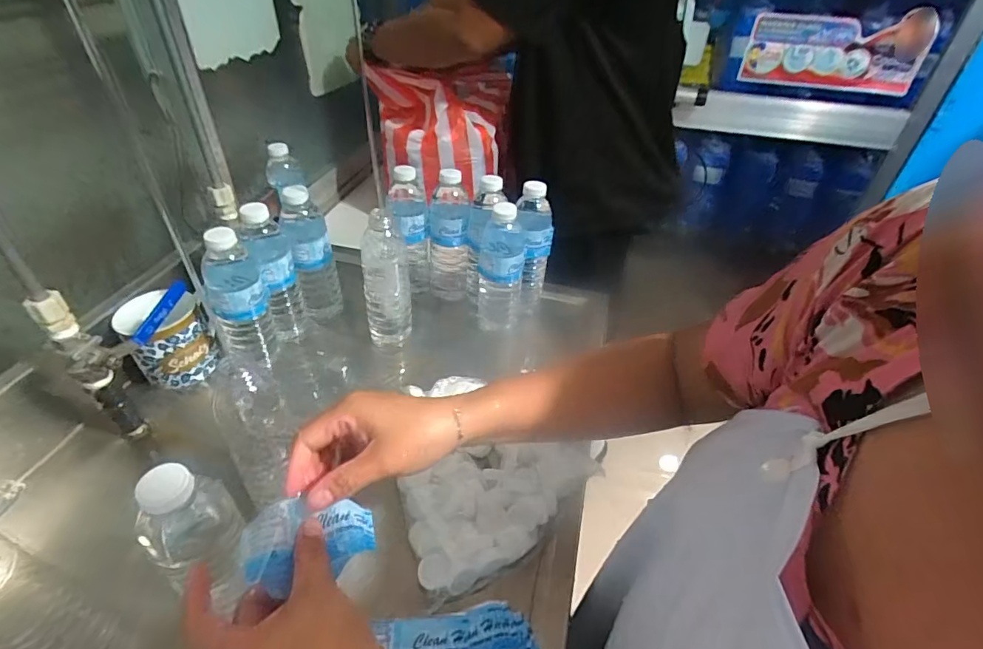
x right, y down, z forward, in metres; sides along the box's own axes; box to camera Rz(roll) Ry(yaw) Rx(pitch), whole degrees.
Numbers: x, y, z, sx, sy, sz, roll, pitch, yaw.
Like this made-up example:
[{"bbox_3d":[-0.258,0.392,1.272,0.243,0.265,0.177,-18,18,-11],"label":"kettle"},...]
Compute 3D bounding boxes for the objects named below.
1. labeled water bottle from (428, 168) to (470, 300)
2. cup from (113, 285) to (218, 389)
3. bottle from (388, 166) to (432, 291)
[{"bbox_3d":[-0.065,-0.134,0.737,0.059,0.204,0.053,2,41,-1],"label":"labeled water bottle"},{"bbox_3d":[-0.412,0.018,0.618,0.089,0.097,0.082,2,41,-1],"label":"cup"},{"bbox_3d":[-0.126,-0.135,0.731,0.062,0.198,0.053,-14,44,-19],"label":"bottle"}]

